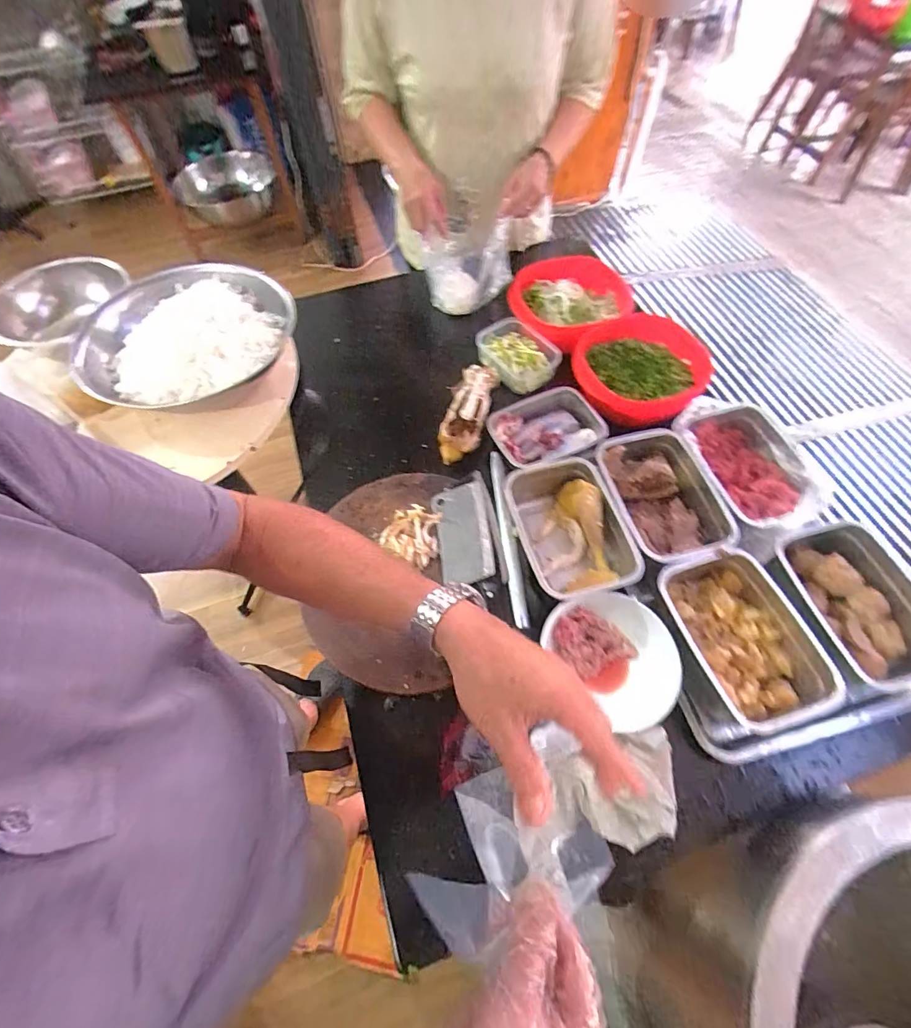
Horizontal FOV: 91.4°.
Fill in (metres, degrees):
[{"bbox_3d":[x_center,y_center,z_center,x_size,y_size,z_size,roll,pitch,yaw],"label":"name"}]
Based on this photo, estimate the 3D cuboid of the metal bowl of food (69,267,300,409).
[{"bbox_3d":[-0.484,-0.332,0.809,0.319,0.076,0.330,-1,62,1],"label":"metal bowl of food"}]

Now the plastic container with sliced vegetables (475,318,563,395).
[{"bbox_3d":[0.124,-0.318,0.893,0.110,0.047,0.162,-40,68,-18],"label":"plastic container with sliced vegetables"}]

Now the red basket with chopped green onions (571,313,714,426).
[{"bbox_3d":[0.354,-0.266,0.856,0.237,0.088,0.222,-1,62,1],"label":"red basket with chopped green onions"}]

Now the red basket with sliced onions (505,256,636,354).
[{"bbox_3d":[0.257,-0.451,0.944,0.249,0.063,0.236,-19,63,-9],"label":"red basket with sliced onions"}]

